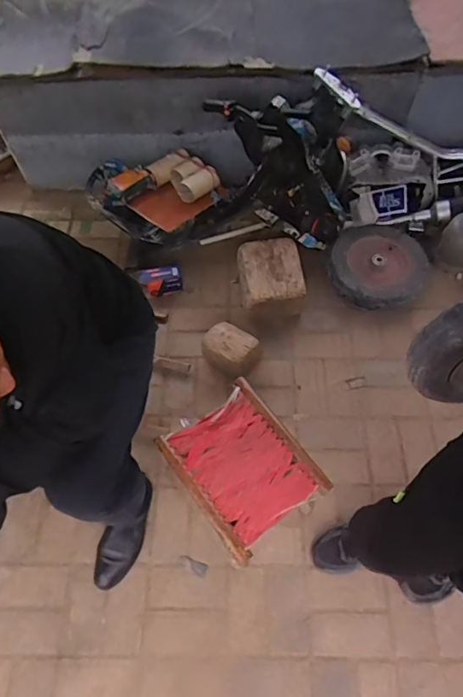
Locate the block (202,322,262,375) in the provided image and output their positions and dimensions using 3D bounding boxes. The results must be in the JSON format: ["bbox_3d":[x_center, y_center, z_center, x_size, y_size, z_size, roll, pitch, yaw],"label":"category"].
[{"bbox_3d":[0.000,-0.001,1.385,0.161,0.096,0.115,18,63,11],"label":"block"}]

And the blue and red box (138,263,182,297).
[{"bbox_3d":[-0.224,-0.218,1.527,0.130,0.090,0.025,-12,19,-2],"label":"blue and red box"}]

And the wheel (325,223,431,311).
[{"bbox_3d":[0.465,-0.261,1.556,0.307,0.109,0.296,0,61,0],"label":"wheel"}]

